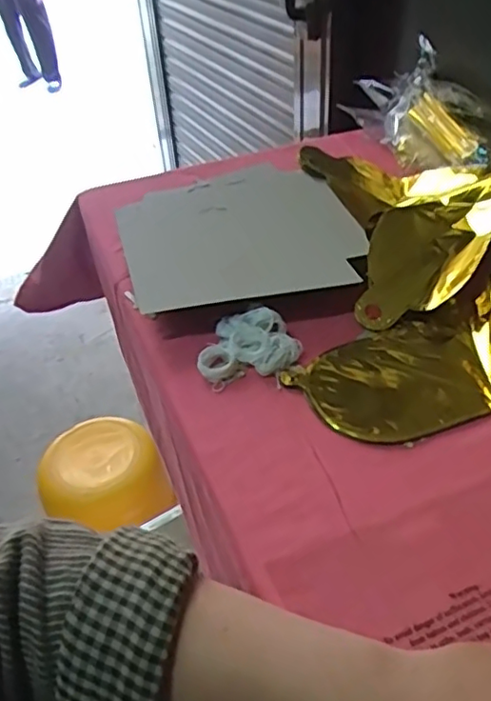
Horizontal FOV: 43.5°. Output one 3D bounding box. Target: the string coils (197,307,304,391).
[{"bbox_3d":[0.000,-0.004,0.499,0.082,0.030,0.054,-17,43,-13],"label":"string coils"}]

